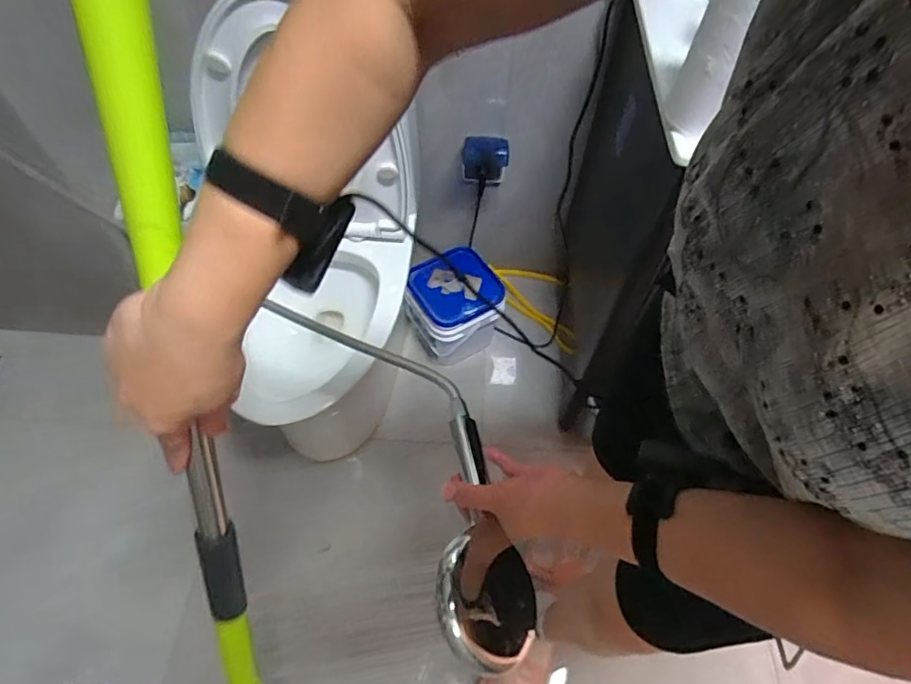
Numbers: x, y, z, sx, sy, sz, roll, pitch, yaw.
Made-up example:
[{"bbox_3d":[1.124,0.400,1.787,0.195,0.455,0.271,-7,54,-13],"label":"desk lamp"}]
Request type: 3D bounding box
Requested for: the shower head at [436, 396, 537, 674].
[{"bbox_3d":[0.020,0.185,0.548,0.090,0.088,0.263,-3,53,-6],"label":"shower head"}]

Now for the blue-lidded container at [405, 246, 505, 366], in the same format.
[{"bbox_3d":[-0.002,-0.086,1.441,0.227,0.216,0.209,-26,62,-17],"label":"blue-lidded container"}]

